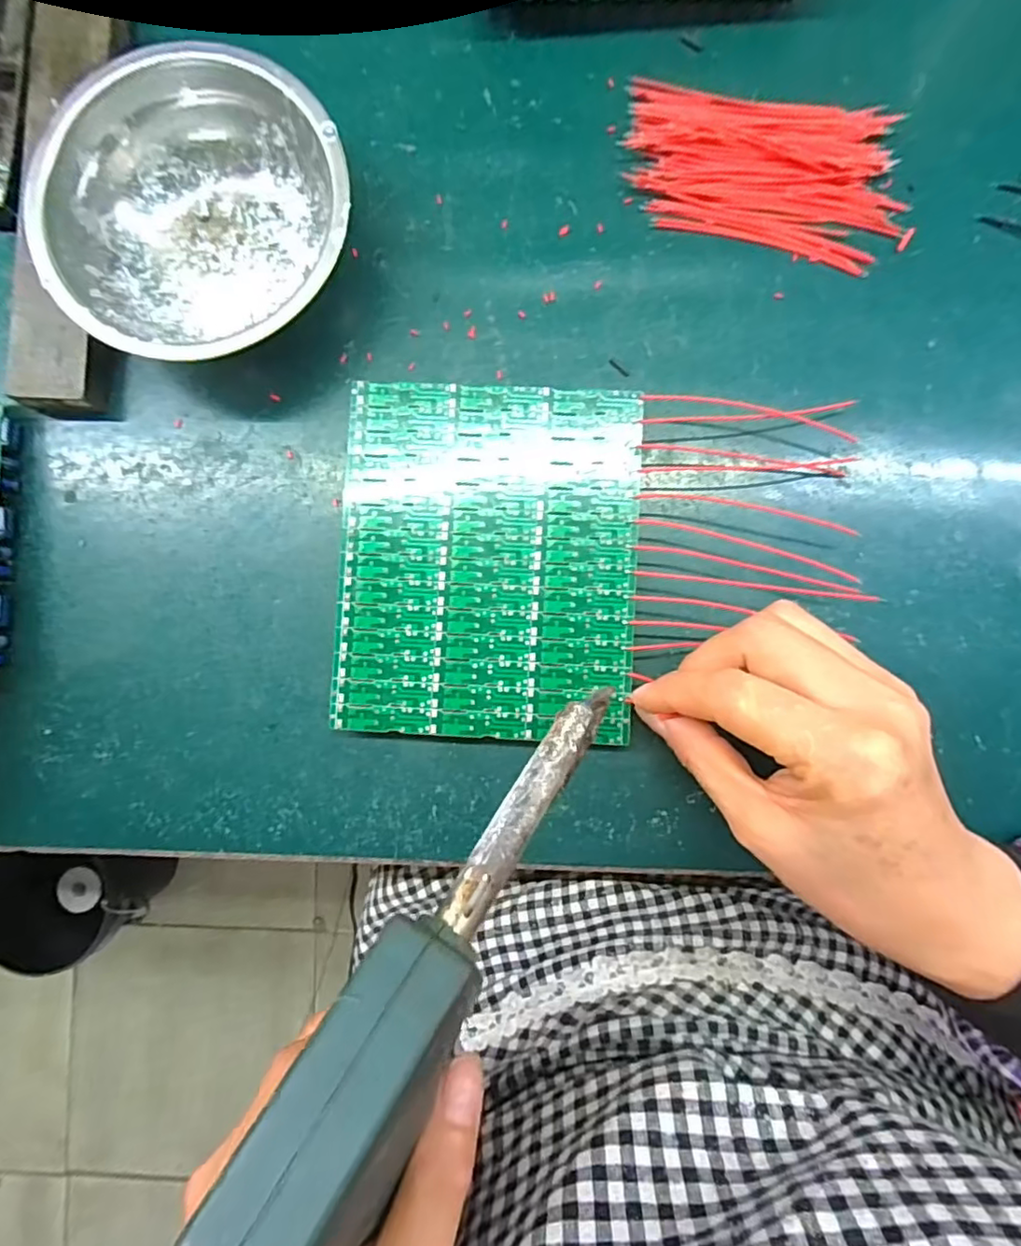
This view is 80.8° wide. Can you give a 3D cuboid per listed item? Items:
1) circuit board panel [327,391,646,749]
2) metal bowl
[{"bbox_3d":[-0.010,-0.027,0.256,0.124,0.004,0.147,3,87,1],"label":"circuit board panel"},{"bbox_3d":[-0.132,-0.171,0.258,0.123,0.039,0.120,0,88,2],"label":"metal bowl"}]

